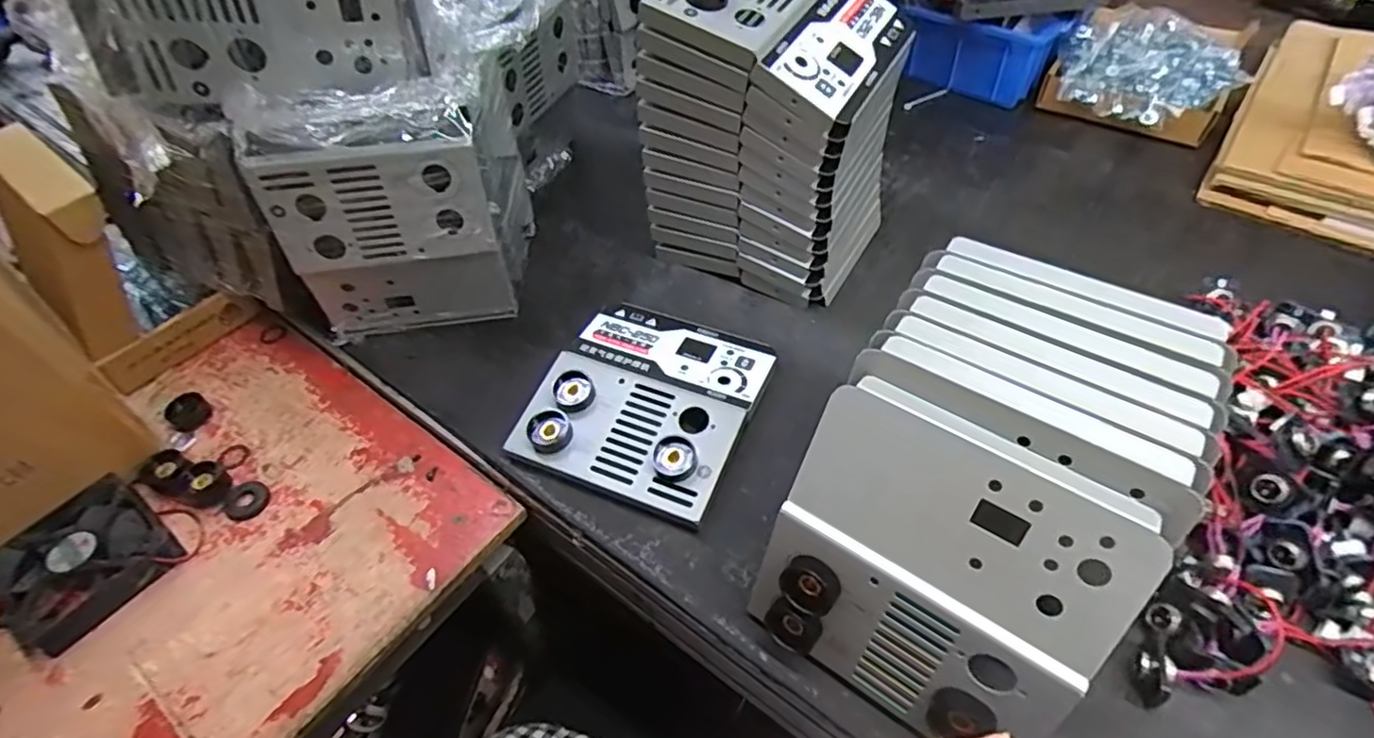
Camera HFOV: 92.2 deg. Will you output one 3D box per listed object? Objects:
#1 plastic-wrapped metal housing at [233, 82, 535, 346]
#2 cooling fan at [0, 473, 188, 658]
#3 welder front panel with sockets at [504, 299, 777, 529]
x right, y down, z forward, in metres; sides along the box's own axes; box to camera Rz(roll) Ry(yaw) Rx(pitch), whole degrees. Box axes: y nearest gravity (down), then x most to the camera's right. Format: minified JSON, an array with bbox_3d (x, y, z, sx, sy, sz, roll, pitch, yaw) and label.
[{"bbox_3d":[-0.225,-0.130,0.532,0.167,0.191,0.103,-8,49,-3],"label":"plastic-wrapped metal housing"},{"bbox_3d":[-0.431,0.133,0.465,0.096,0.021,0.105,31,58,27],"label":"cooling fan"},{"bbox_3d":[-0.028,0.018,0.500,0.150,0.030,0.168,16,52,17],"label":"welder front panel with sockets"}]

